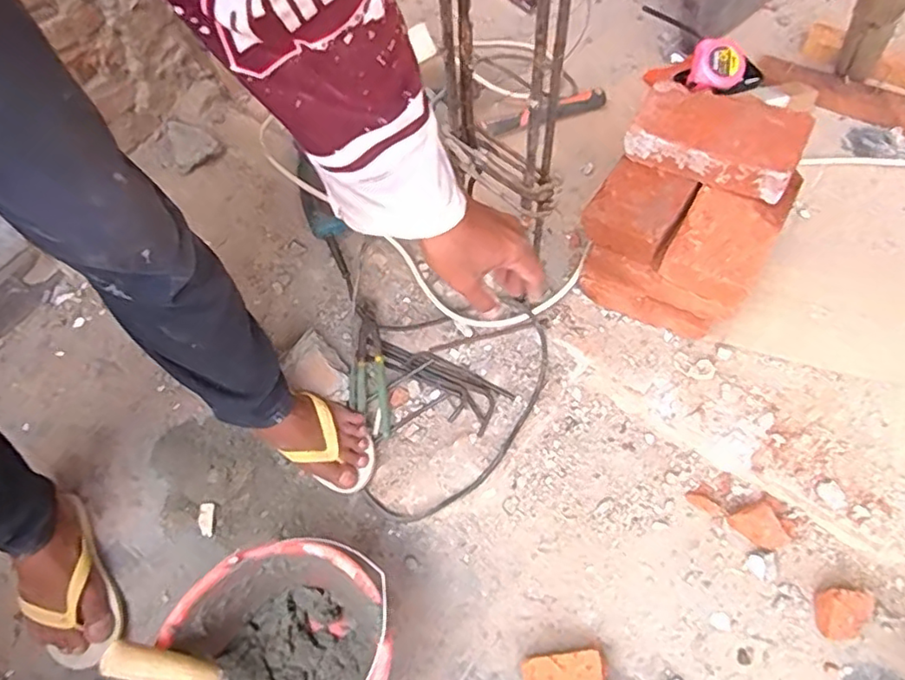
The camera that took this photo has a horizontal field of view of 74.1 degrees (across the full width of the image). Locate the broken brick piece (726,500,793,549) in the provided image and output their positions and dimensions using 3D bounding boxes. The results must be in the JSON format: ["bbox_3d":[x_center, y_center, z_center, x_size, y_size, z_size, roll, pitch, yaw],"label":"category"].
[{"bbox_3d":[0.391,0.243,0.770,0.042,0.052,0.063,-24,62,-10],"label":"broken brick piece"}]

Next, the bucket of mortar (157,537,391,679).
[{"bbox_3d":[-0.187,0.365,0.679,0.219,0.164,0.238,-1,61,3],"label":"bucket of mortar"}]

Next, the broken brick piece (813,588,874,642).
[{"bbox_3d":[0.467,0.327,0.716,0.055,0.054,0.054,-1,61,3],"label":"broken brick piece"}]

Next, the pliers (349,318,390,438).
[{"bbox_3d":[-0.131,0.057,0.914,0.056,0.030,0.181,-8,61,-1],"label":"pliers"}]

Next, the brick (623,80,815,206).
[{"bbox_3d":[0.318,-0.248,0.728,0.191,0.061,0.119,27,66,17],"label":"brick"}]

